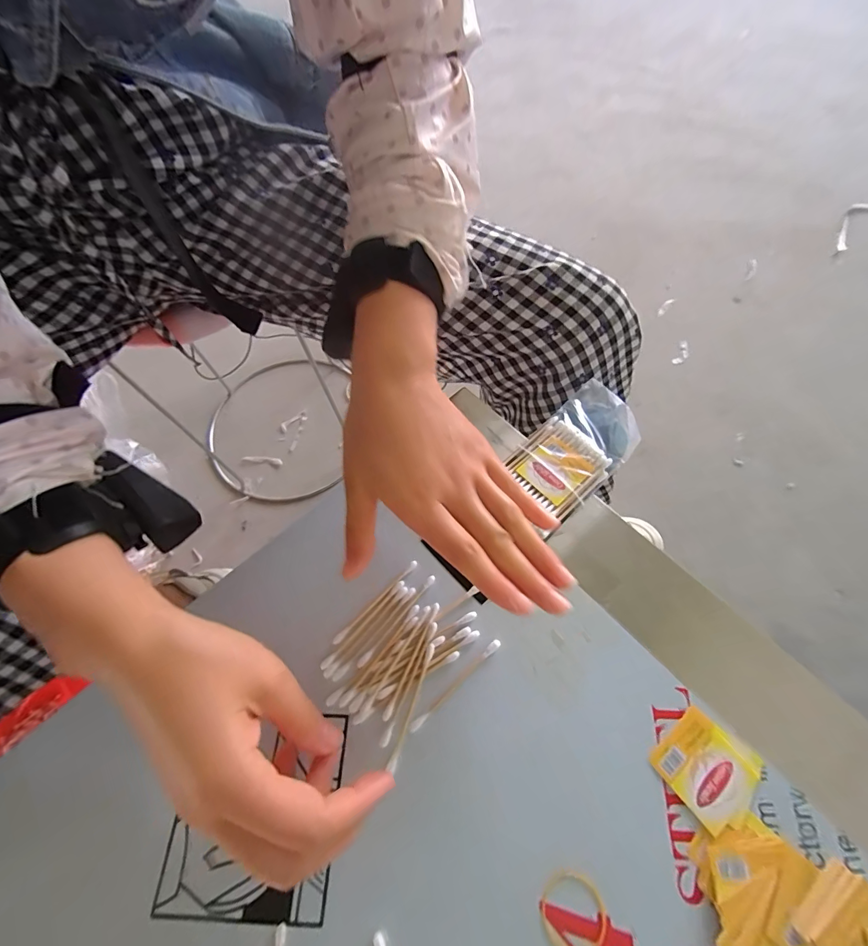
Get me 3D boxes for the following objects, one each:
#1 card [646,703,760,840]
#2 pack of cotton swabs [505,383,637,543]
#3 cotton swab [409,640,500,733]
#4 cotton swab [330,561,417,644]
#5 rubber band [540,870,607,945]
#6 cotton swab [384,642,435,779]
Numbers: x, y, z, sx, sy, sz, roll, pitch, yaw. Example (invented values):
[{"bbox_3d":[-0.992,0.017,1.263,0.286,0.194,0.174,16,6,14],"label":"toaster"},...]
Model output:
[{"bbox_3d":[0.151,0.163,0.223,0.046,0.004,0.045,-39,71,-14],"label":"card"},{"bbox_3d":[0.111,-0.022,0.306,0.110,0.009,0.061,-42,72,-15],"label":"pack of cotton swabs"},{"bbox_3d":[0.014,0.127,0.242,0.071,0.004,0.005,-39,71,-14],"label":"cotton swab"},{"bbox_3d":[-0.038,0.085,0.266,0.072,0.004,0.005,-42,72,-15],"label":"cotton swab"},{"bbox_3d":[0.070,0.220,0.200,0.031,0.004,0.033,-23,68,-8],"label":"rubber band"},{"bbox_3d":[-0.013,0.137,0.238,0.006,0.004,0.069,17,70,9],"label":"cotton swab"}]

